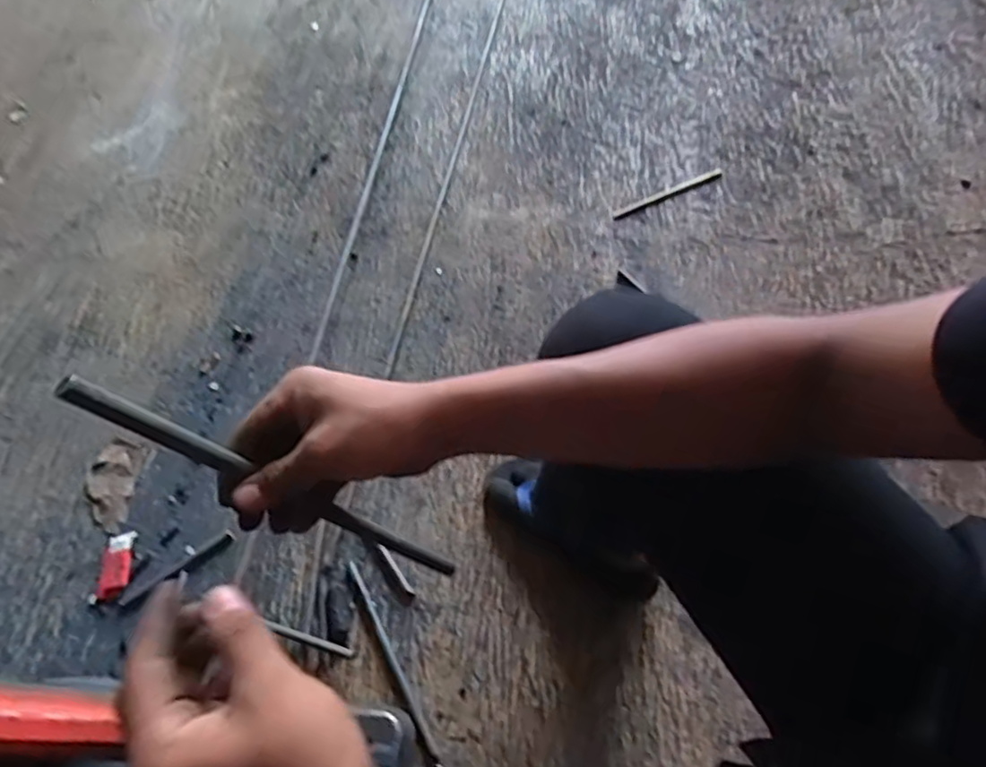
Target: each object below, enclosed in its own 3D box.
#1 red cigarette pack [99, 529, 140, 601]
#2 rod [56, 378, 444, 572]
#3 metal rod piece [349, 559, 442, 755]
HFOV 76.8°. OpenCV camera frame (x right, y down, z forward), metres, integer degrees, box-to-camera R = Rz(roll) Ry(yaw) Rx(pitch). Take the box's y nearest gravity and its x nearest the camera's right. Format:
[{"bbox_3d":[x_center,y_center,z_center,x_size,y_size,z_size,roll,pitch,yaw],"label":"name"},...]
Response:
[{"bbox_3d":[-0.510,0.244,0.844,0.038,0.020,0.087,-7,60,0],"label":"red cigarette pack"},{"bbox_3d":[-0.110,0.070,0.371,0.013,0.288,0.012,-10,55,31],"label":"rod"},{"bbox_3d":[-0.128,0.339,0.782,0.011,0.004,0.254,-27,62,-12],"label":"metal rod piece"}]

